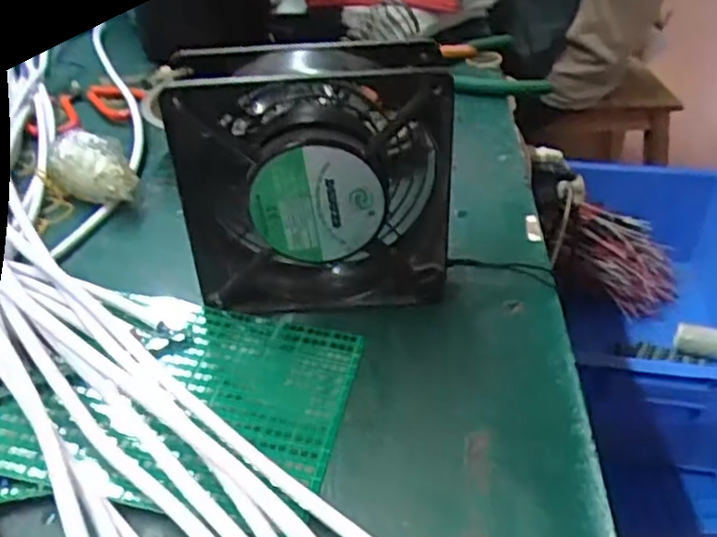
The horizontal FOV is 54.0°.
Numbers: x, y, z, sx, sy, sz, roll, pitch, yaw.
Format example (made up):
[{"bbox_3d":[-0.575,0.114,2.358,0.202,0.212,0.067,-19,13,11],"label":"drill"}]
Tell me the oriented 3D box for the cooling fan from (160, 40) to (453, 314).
[{"bbox_3d":[-0.019,-0.039,0.327,0.119,0.120,0.043,-3,35,-2],"label":"cooling fan"}]

